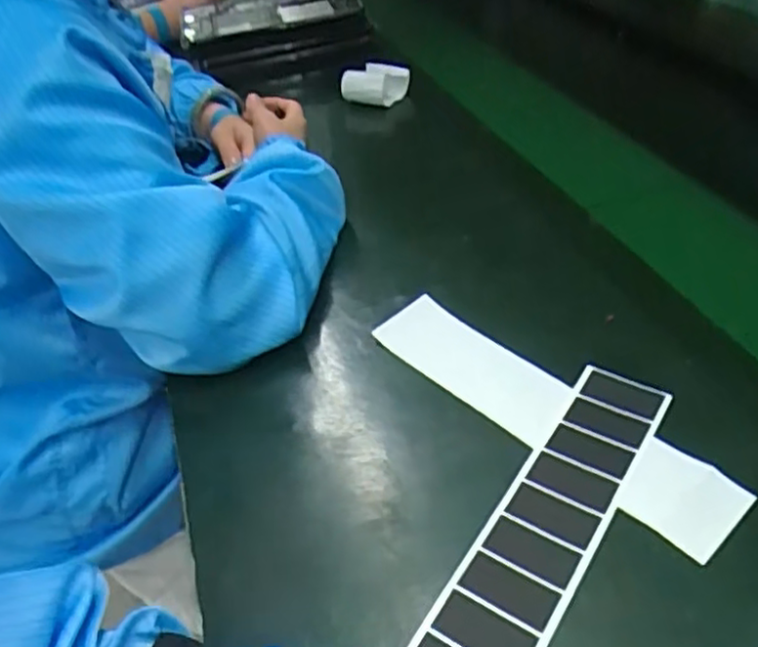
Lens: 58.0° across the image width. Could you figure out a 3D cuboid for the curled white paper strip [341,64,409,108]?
[{"bbox_3d":[-0.005,-0.284,0.820,0.083,0.042,0.035,-6,41,1],"label":"curled white paper strip"}]

